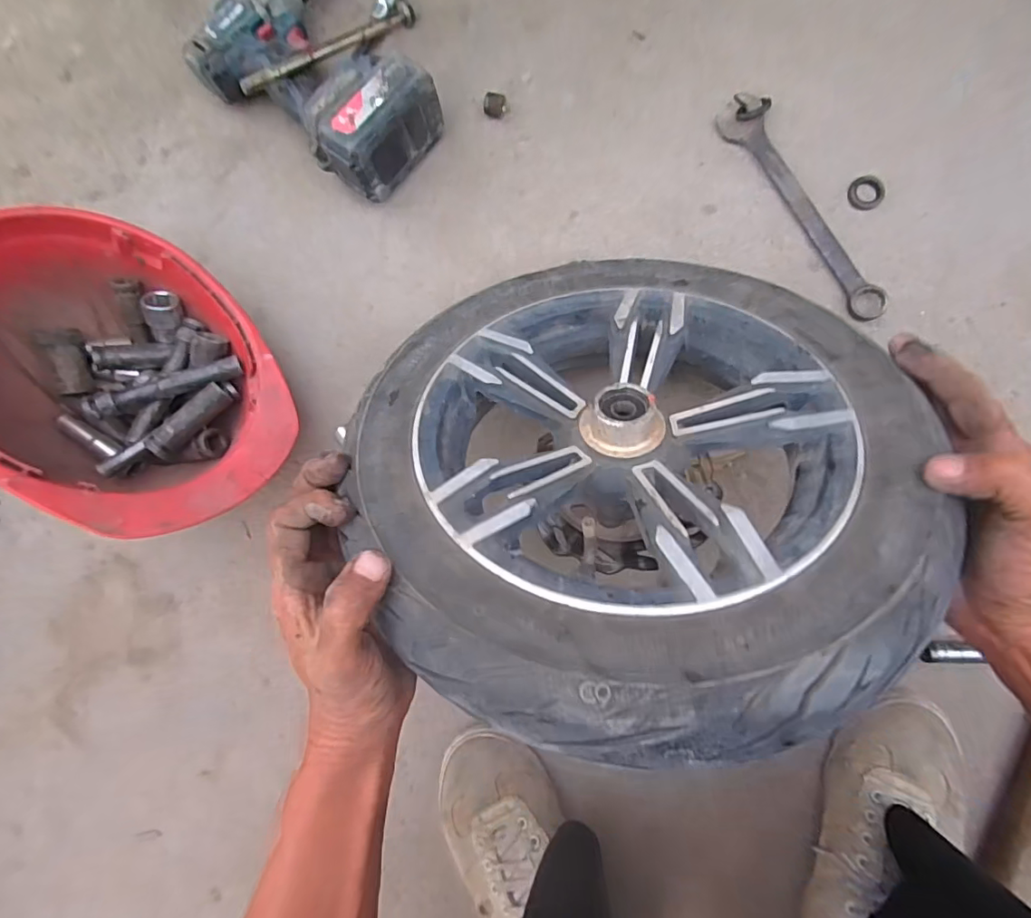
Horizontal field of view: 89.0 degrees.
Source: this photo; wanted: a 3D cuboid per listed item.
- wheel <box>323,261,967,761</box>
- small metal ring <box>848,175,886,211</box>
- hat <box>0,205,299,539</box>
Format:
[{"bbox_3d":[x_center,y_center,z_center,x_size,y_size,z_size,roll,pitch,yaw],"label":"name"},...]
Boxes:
[{"bbox_3d":[0.069,-0.010,0.370,0.343,0.085,0.356,1,51,8],"label":"wheel"},{"bbox_3d":[0.329,-0.249,0.492,0.033,0.005,0.030,0,87,6],"label":"small metal ring"},{"bbox_3d":[-0.341,-0.058,0.459,0.283,0.139,0.222,47,54,-3],"label":"hat"}]

